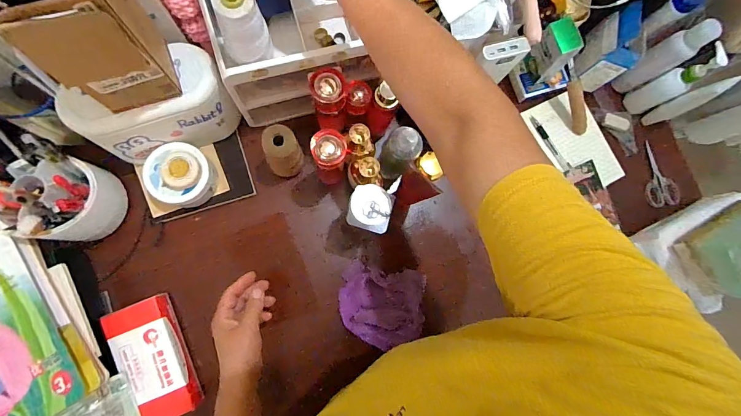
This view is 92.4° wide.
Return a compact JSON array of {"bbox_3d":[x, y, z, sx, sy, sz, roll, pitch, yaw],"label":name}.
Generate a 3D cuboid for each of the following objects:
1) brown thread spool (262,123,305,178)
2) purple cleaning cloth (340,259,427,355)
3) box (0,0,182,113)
[{"bbox_3d":[-0.138,-0.085,0.566,0.053,0.109,0.055,1,83,-7],"label":"brown thread spool"},{"bbox_3d":[0.022,0.167,0.606,0.146,0.023,0.128,9,82,-5],"label":"purple cleaning cloth"},{"bbox_3d":[-0.293,-0.196,0.367,0.106,0.216,0.099,-23,86,-9],"label":"box"}]

